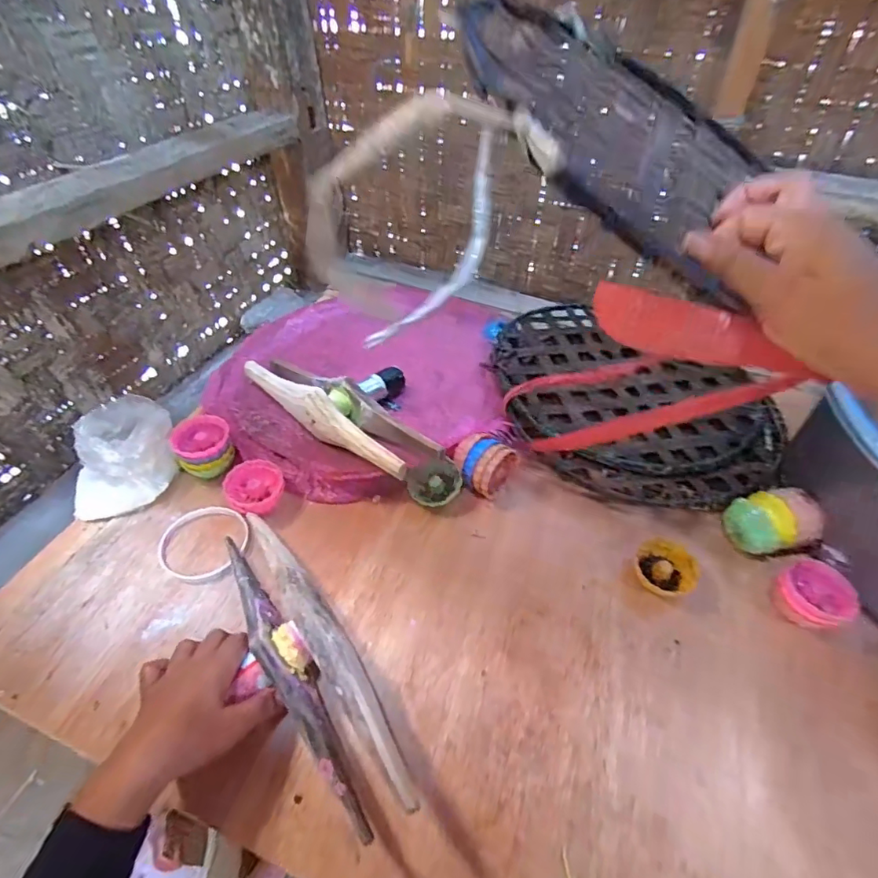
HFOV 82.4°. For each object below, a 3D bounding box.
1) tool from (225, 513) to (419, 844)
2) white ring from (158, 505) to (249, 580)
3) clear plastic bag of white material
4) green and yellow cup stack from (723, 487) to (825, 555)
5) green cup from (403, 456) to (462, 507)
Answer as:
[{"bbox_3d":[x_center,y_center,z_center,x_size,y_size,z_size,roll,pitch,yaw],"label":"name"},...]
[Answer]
[{"bbox_3d":[-0.118,0.180,0.439,0.070,0.080,0.300,-23,49,-27],"label":"tool"},{"bbox_3d":[-0.260,0.109,0.549,0.100,0.015,0.090,32,56,29],"label":"white ring"},{"bbox_3d":[-0.370,0.015,0.584,0.119,0.082,0.119,-19,47,-24],"label":"clear plastic bag of white material"},{"bbox_3d":[0.358,0.091,0.537,0.077,0.052,0.060,-8,44,-13],"label":"green and yellow cup stack"},{"bbox_3d":[-0.005,0.052,0.585,0.055,0.036,0.055,3,42,-2],"label":"green cup"}]

